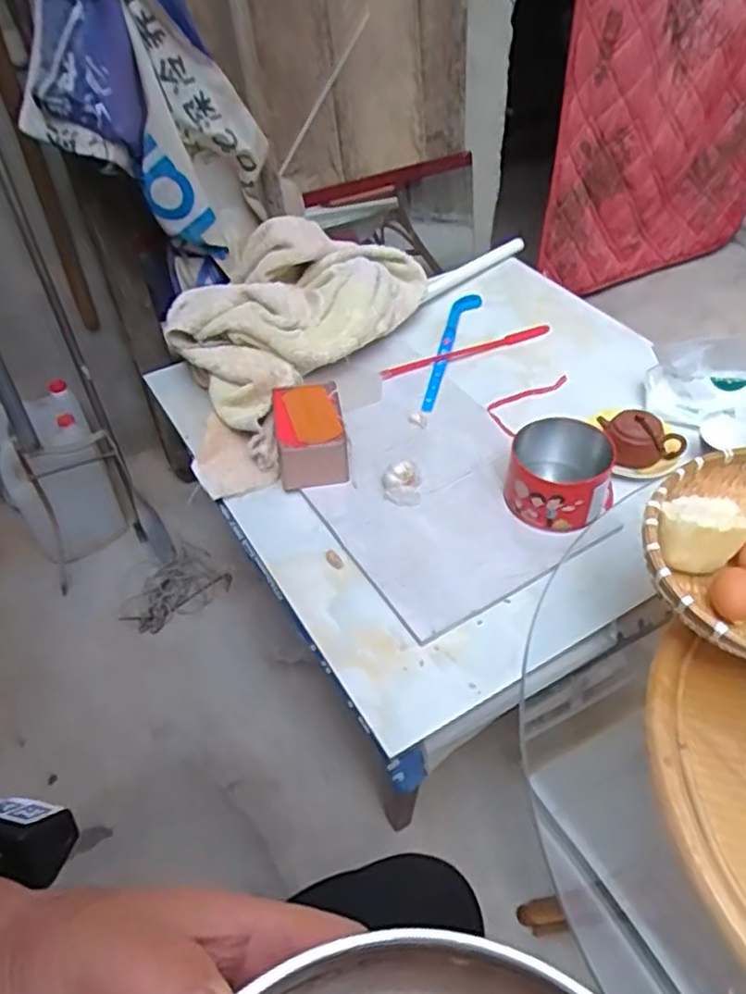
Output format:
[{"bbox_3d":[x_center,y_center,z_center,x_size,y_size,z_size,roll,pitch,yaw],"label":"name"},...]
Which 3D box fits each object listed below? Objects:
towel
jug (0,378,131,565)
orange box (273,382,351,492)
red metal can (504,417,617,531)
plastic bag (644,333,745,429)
[{"bbox_3d":[-0.136,-0.327,1.173,0.290,0.074,0.489,39,59,9],"label":"towel"},{"bbox_3d":[-0.685,-0.059,1.496,0.207,0.295,0.295,-29,51,-24],"label":"jug"},{"bbox_3d":[-0.090,-0.092,1.005,0.098,0.086,0.141,-7,46,-5],"label":"orange box"},{"bbox_3d":[0.247,-0.027,0.931,0.124,0.087,0.132,-1,45,1],"label":"red metal can"},{"bbox_3d":[0.498,-0.170,1.051,0.160,0.126,0.073,23,50,22],"label":"plastic bag"}]

